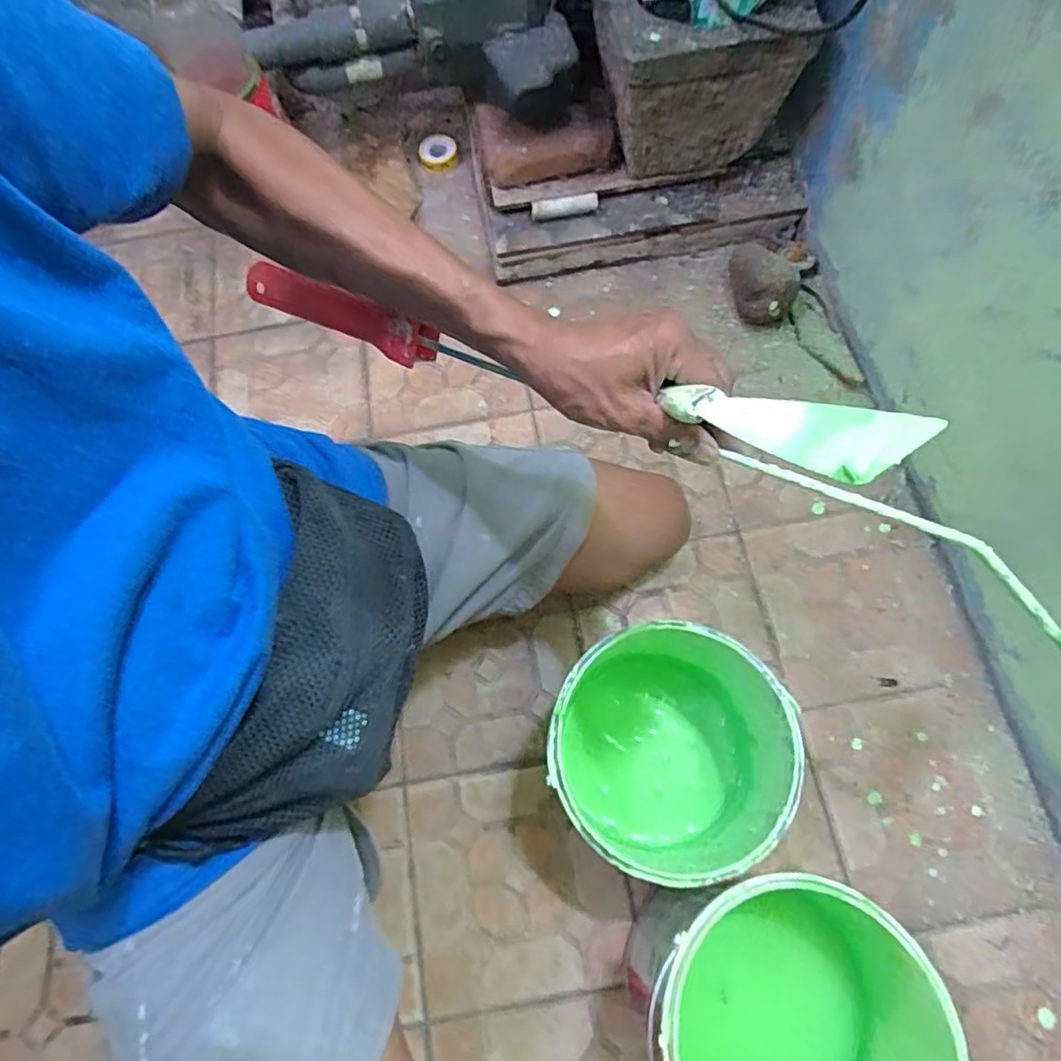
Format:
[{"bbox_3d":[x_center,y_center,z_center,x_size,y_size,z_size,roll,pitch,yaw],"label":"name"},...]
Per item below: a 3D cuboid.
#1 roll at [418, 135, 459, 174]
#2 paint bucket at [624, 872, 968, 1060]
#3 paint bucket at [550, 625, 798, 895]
[{"bbox_3d":[-0.135,-0.548,0.911,0.055,0.020,0.055,-7,70,0],"label":"roll"},{"bbox_3d":[0.180,0.345,0.462,0.171,0.184,0.180,-1,70,2],"label":"paint bucket"},{"bbox_3d":[0.111,0.188,0.542,0.178,0.186,0.174,-1,70,2],"label":"paint bucket"}]

